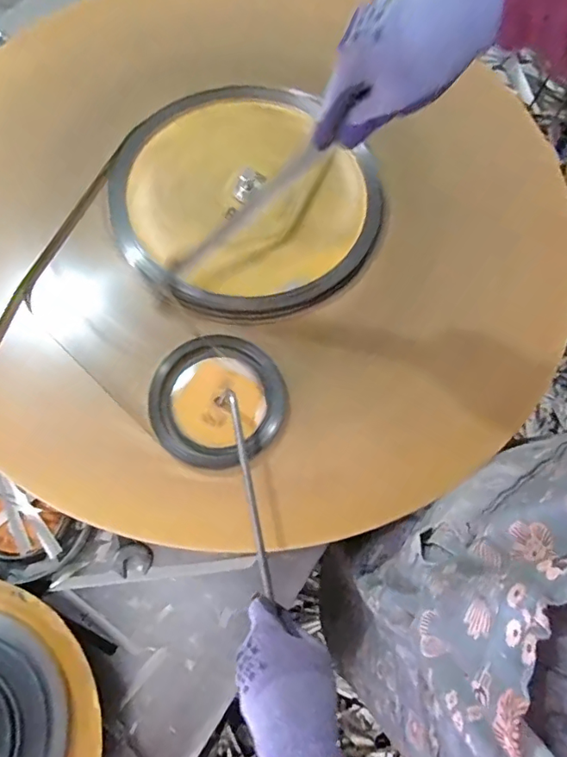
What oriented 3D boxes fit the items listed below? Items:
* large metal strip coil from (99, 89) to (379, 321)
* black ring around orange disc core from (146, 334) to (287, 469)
[{"bbox_3d":[-0.052,-0.225,0.601,0.310,0.036,0.328,1,71,-2],"label":"large metal strip coil"},{"bbox_3d":[-0.071,0.022,0.525,0.143,0.009,0.140,1,71,-2],"label":"black ring around orange disc core"}]

